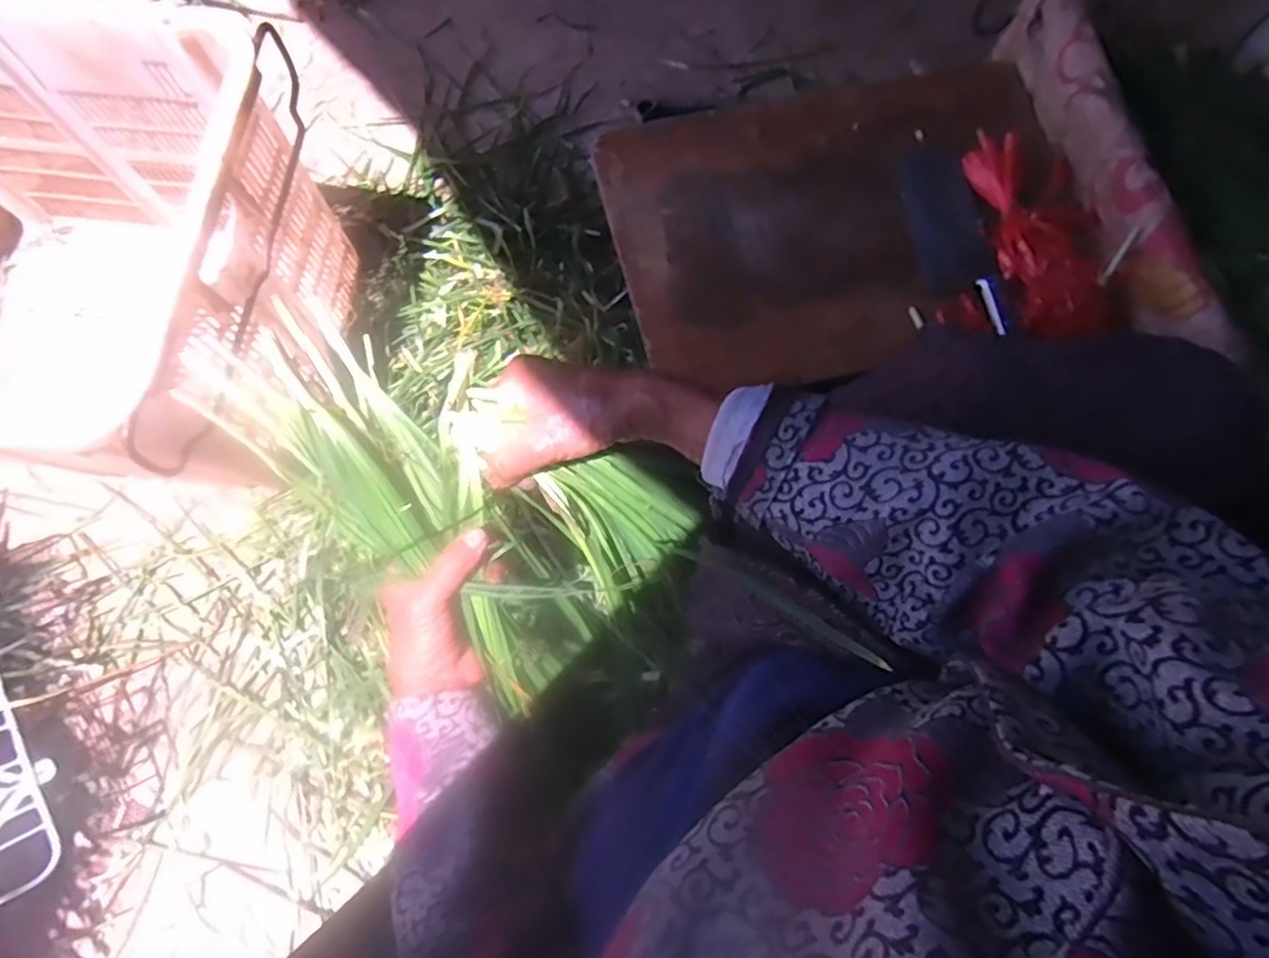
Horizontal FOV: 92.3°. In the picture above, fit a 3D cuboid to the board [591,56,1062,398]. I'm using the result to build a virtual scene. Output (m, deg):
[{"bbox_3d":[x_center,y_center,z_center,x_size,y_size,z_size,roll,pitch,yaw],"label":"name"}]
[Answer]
[{"bbox_3d":[0.226,-0.288,0.667,0.479,0.030,0.347,-14,75,-4],"label":"board"}]

